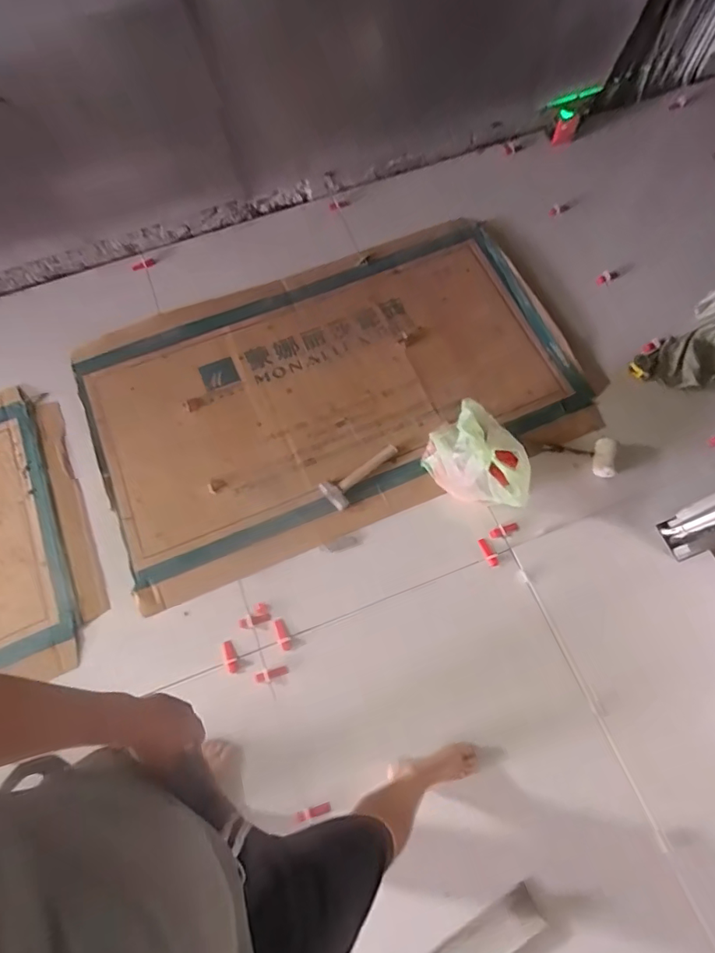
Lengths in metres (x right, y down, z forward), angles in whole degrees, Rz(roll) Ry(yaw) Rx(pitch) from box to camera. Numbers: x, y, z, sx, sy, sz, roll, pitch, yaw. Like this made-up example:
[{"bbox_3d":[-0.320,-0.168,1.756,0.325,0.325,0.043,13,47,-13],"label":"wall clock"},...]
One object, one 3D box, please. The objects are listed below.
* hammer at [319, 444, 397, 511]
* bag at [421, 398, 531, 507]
[{"bbox_3d":[0.014,-0.008,1.486,0.252,0.031,0.090,-37,72,-12],"label":"hammer"},{"bbox_3d":[0.346,-0.052,1.411,0.244,0.202,0.316,-28,71,-9],"label":"bag"}]

